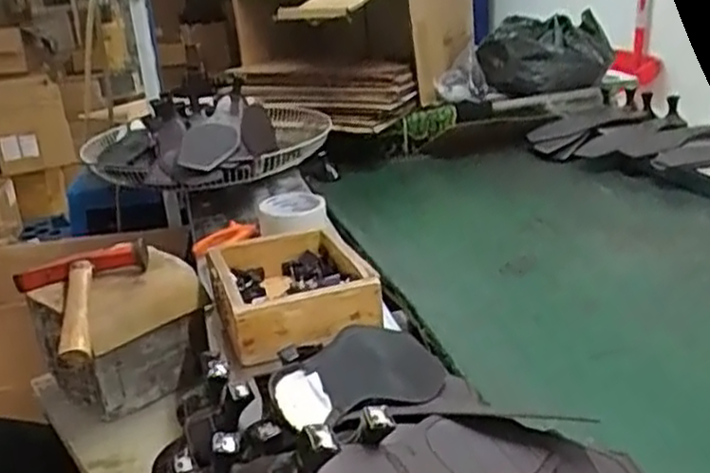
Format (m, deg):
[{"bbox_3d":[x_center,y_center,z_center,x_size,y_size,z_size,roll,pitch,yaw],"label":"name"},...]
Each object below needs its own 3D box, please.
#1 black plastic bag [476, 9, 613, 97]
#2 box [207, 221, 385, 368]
[{"bbox_3d":[0.440,-0.427,1.762,0.296,0.138,0.216,-2,22,10],"label":"black plastic bag"},{"bbox_3d":[-0.074,0.052,0.820,0.163,0.057,0.203,-9,22,-13],"label":"box"}]

